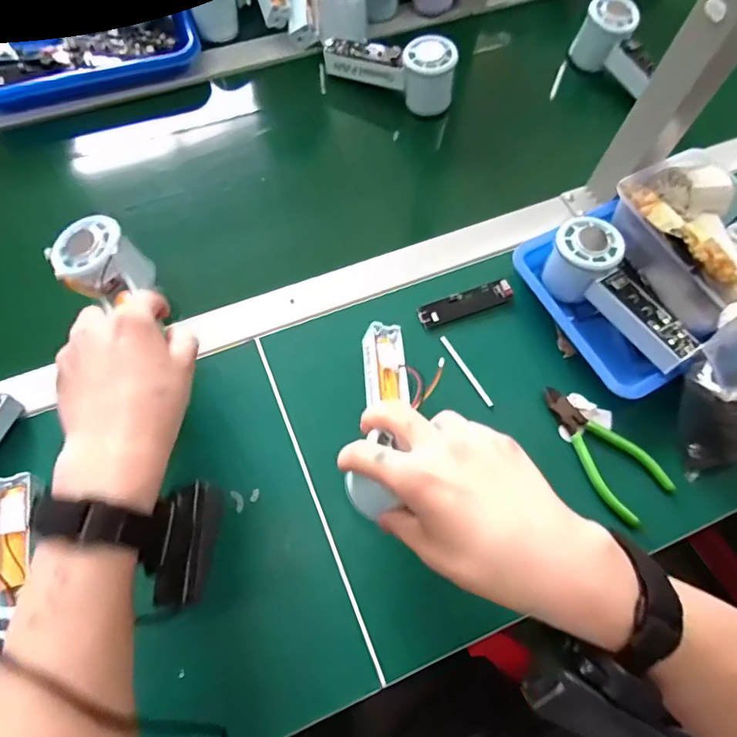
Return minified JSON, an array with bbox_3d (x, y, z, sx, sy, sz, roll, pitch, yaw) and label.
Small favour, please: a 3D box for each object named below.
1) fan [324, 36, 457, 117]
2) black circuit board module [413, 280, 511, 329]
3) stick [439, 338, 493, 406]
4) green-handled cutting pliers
[{"bbox_3d":[0.027,-0.345,0.550,0.149,0.054,0.048,27,69,9],"label":"fan"},{"bbox_3d":[0.091,-0.063,0.463,0.090,0.010,0.025,-19,69,-10],"label":"black circuit board module"},{"bbox_3d":[0.088,0.002,0.442,0.005,0.004,0.076,-29,73,-13],"label":"stick"},{"bbox_3d":[0.194,0.068,0.417,0.054,0.009,0.122,-38,74,-17],"label":"green-handled cutting pliers"}]

